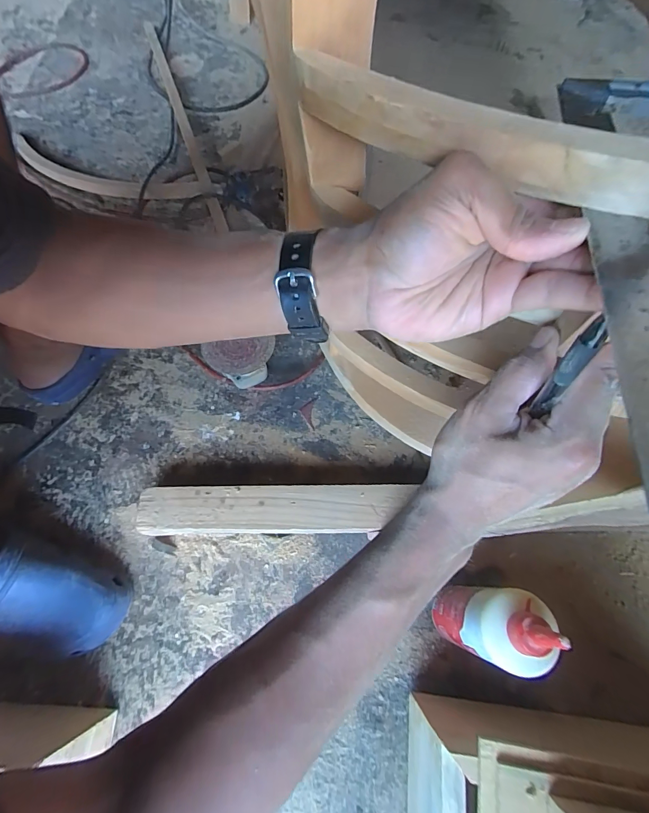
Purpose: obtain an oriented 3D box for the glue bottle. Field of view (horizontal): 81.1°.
[{"bbox_3d":[0.162,0.215,0.381,0.055,0.237,0.069,5,68,3],"label":"glue bottle"}]

